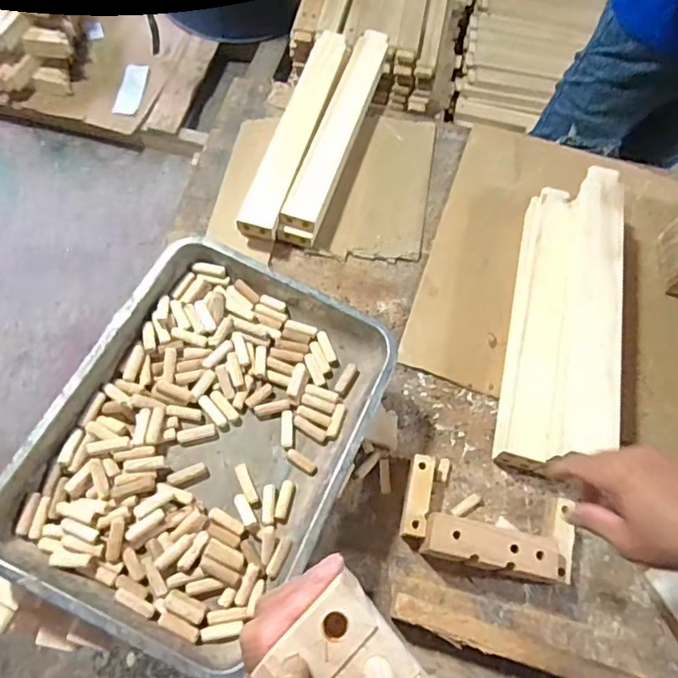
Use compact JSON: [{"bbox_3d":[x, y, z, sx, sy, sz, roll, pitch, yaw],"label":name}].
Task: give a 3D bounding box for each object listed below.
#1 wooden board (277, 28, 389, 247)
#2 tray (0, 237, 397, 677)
[{"bbox_3d":[0.004,-0.338,0.877,0.061,0.057,0.440,17,67,5],"label":"wooden board"},{"bbox_3d":[-0.141,0.099,0.578,0.298,0.071,0.384,24,67,7],"label":"tray"}]

